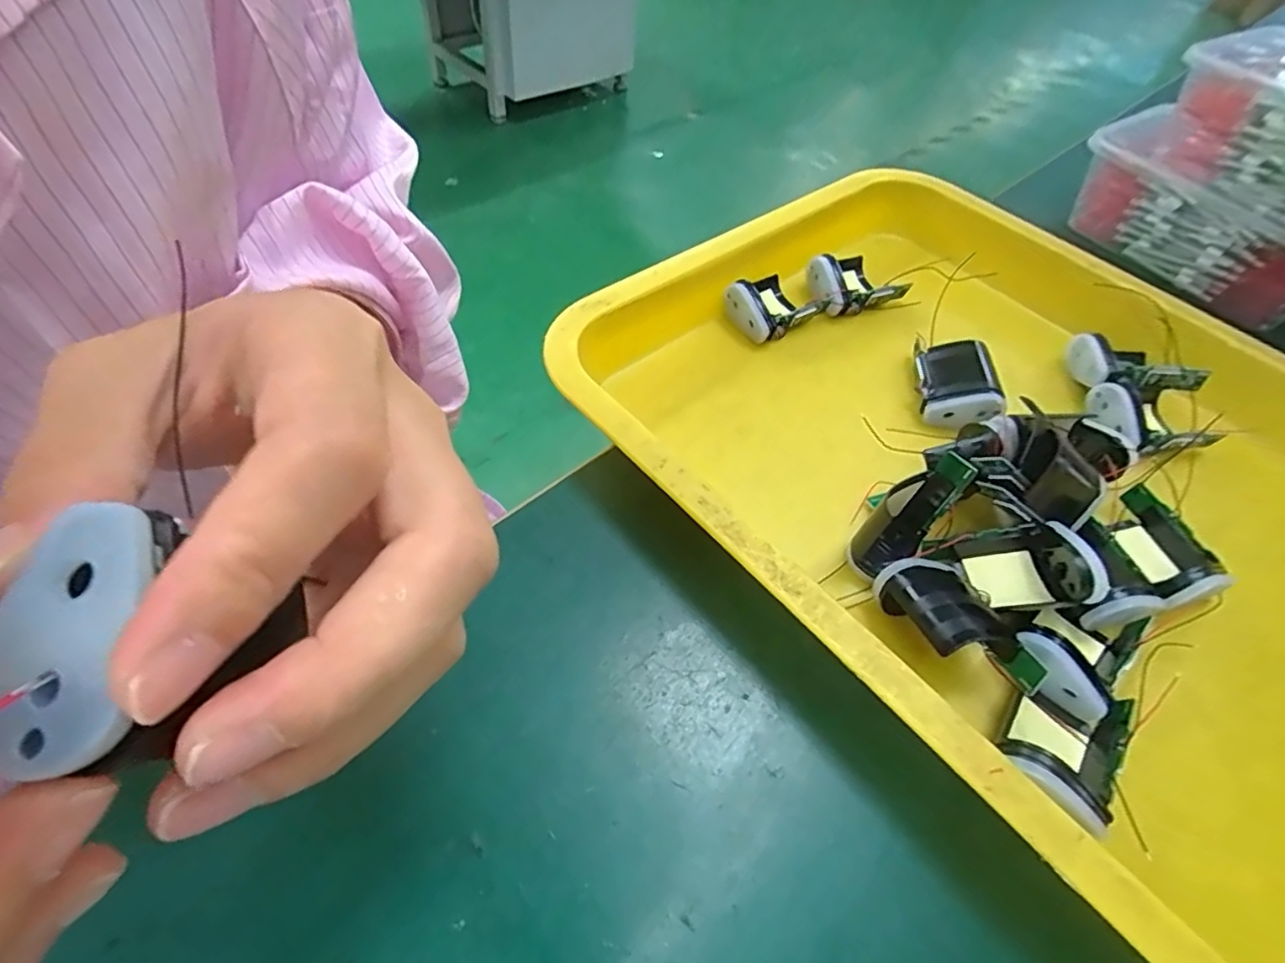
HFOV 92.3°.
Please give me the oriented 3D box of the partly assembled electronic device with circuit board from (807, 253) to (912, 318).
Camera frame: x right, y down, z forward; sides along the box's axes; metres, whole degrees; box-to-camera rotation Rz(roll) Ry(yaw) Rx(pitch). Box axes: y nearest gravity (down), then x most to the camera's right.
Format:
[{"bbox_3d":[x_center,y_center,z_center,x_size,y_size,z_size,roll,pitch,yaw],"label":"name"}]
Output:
[{"bbox_3d":[0.119,-0.117,0.351,0.050,0.023,0.037,-18,56,-18],"label":"partly assembled electronic device with circuit board"}]

